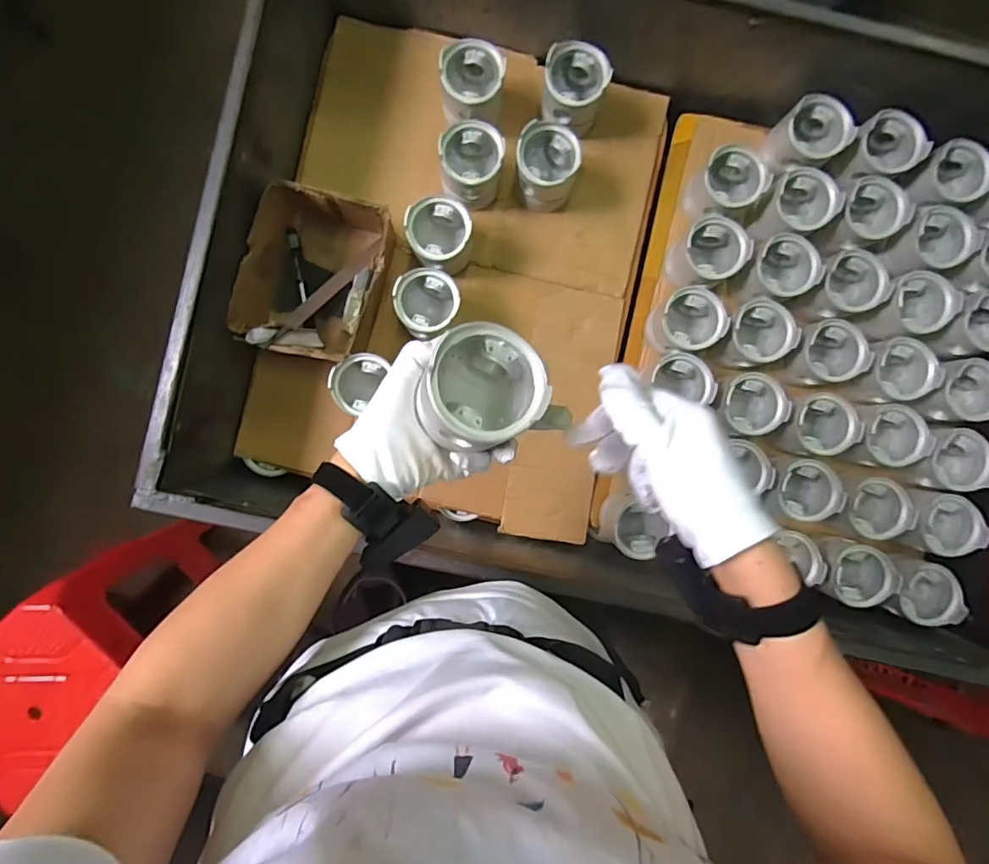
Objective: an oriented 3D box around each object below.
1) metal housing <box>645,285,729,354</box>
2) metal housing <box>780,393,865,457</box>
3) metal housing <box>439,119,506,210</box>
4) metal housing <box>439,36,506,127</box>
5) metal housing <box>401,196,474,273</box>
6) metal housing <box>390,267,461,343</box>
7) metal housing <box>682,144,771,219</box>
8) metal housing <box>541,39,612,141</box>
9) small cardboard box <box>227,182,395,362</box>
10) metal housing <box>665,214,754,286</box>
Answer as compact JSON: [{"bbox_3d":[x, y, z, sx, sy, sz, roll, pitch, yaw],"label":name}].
[{"bbox_3d":[0.267,-0.153,0.716,0.086,0.077,0.082,0,90,-2],"label":"metal housing"},{"bbox_3d":[0.449,-0.010,0.721,0.095,0.075,0.083,-17,91,-2],"label":"metal housing"},{"bbox_3d":[-0.034,-0.367,0.713,0.082,0.094,0.084,0,90,-2],"label":"metal housing"},{"bbox_3d":[-0.031,-0.476,0.710,0.086,0.089,0.086,0,90,-2],"label":"metal housing"},{"bbox_3d":[-0.077,-0.272,0.715,0.082,0.093,0.079,0,90,-2],"label":"metal housing"},{"bbox_3d":[-0.093,-0.176,0.713,0.084,0.090,0.083,0,90,-2],"label":"metal housing"},{"bbox_3d":[0.324,-0.348,0.725,0.079,0.084,0.080,0,90,-2],"label":"metal housing"},{"bbox_3d":[0.109,-0.476,0.714,0.085,0.103,0.078,0,90,-2],"label":"metal housing"},{"bbox_3d":[-0.246,-0.209,0.713,0.167,0.107,0.217,16,89,-2],"label":"small cardboard box"},{"bbox_3d":[0.298,-0.249,0.719,0.081,0.082,0.081,0,90,-2],"label":"metal housing"}]

